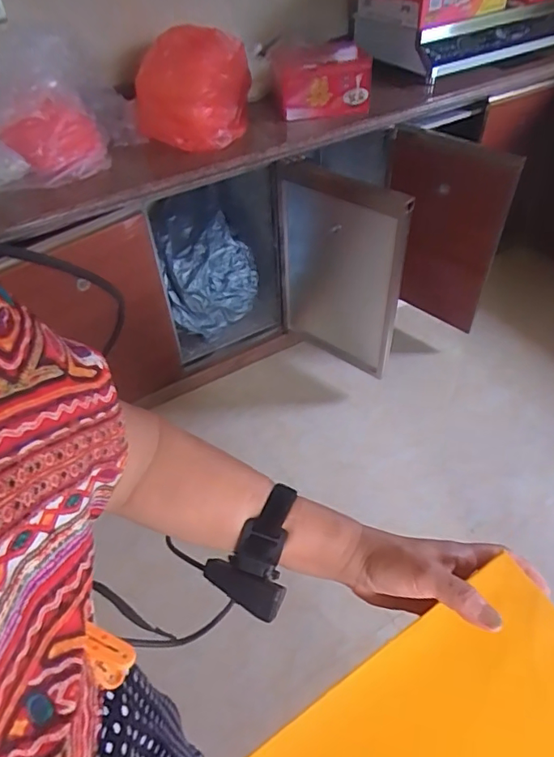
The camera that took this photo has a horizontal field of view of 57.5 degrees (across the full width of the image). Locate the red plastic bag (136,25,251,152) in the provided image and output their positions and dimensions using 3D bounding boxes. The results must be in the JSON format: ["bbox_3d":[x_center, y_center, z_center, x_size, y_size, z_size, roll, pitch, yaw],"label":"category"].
[{"bbox_3d":[-0.224,-0.762,1.344,0.300,0.259,0.162,-4,44,-1],"label":"red plastic bag"}]

